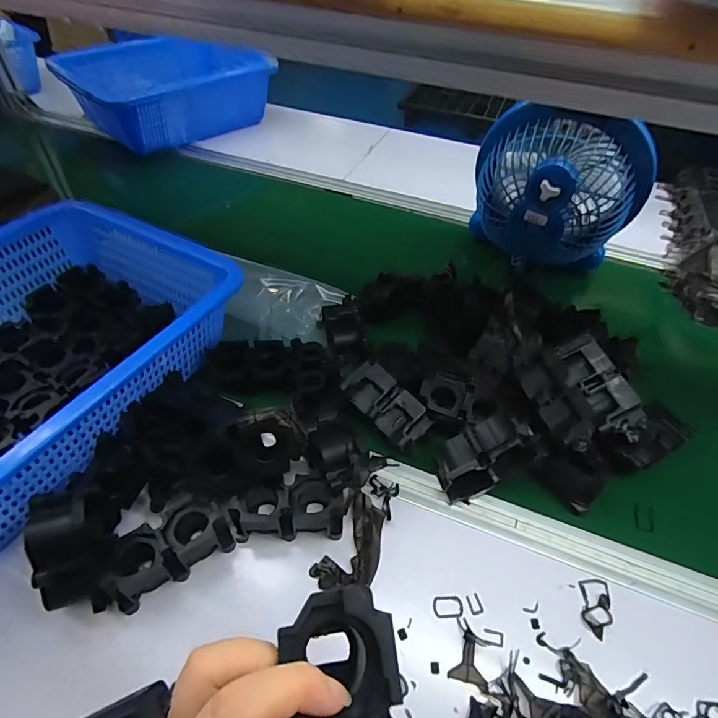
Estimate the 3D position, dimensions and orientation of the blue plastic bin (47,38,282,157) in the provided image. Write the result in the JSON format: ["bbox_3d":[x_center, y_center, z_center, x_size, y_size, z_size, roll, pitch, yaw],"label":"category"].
[{"bbox_3d":[-0.426,-0.603,0.999,0.367,0.149,0.261,-32,57,-28],"label":"blue plastic bin"}]

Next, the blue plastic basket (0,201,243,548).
[{"bbox_3d":[-0.349,0.004,0.467,0.303,0.120,0.395,23,50,16],"label":"blue plastic basket"}]

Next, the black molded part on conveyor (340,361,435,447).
[{"bbox_3d":[0.030,0.047,0.485,0.047,0.021,0.096,-38,72,-27],"label":"black molded part on conveyor"}]

